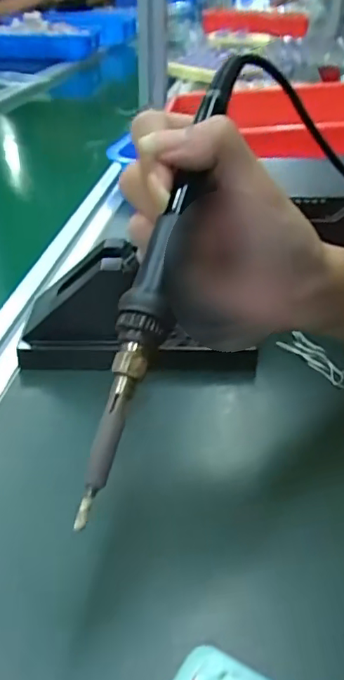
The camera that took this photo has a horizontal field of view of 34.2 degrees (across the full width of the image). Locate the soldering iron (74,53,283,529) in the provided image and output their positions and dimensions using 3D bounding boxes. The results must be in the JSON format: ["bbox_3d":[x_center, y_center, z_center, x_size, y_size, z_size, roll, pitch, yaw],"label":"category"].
[{"bbox_3d":[0.003,-0.038,0.229,0.022,0.020,0.221,13,69,15],"label":"soldering iron"}]

